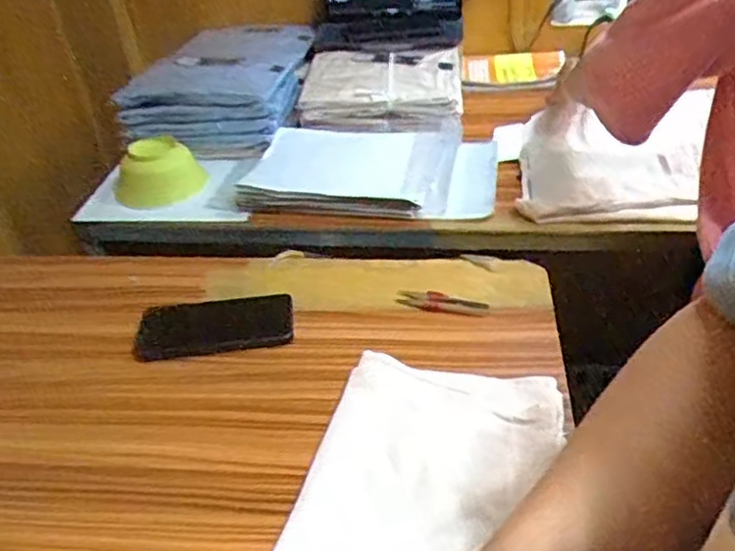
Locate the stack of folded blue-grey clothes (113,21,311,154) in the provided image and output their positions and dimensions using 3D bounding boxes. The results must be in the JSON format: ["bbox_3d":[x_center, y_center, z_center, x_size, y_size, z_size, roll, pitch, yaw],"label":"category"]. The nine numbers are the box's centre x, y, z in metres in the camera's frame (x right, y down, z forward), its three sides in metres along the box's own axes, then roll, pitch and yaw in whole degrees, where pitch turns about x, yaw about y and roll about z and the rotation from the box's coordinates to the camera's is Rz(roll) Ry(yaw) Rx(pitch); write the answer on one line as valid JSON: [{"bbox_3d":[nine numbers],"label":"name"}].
[{"bbox_3d":[-0.247,-0.321,1.153,0.254,0.143,0.340,-1,35,7],"label":"stack of folded blue-grey clothes"}]

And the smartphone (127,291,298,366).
[{"bbox_3d":[-0.168,0.054,0.732,0.169,0.013,0.084,-9,36,-5],"label":"smartphone"}]

